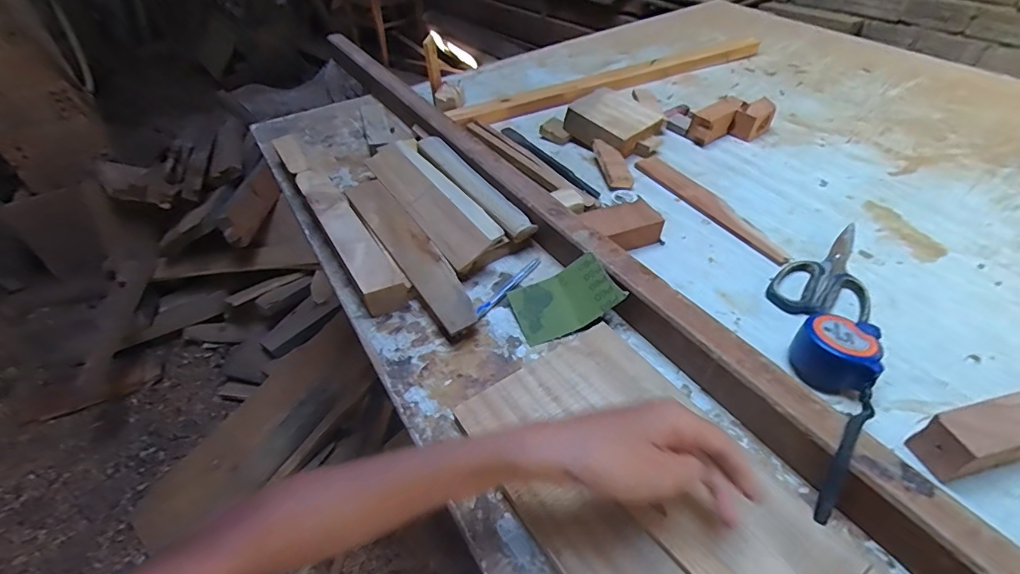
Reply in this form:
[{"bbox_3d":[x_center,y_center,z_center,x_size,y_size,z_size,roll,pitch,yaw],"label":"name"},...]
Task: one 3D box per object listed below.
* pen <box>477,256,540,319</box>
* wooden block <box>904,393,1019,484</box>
[{"bbox_3d":[0.001,-0.001,0.498,0.011,0.006,0.108,28,52,27],"label":"pen"},{"bbox_3d":[0.358,0.113,0.342,0.096,0.051,0.036,-11,45,-8],"label":"wooden block"}]

